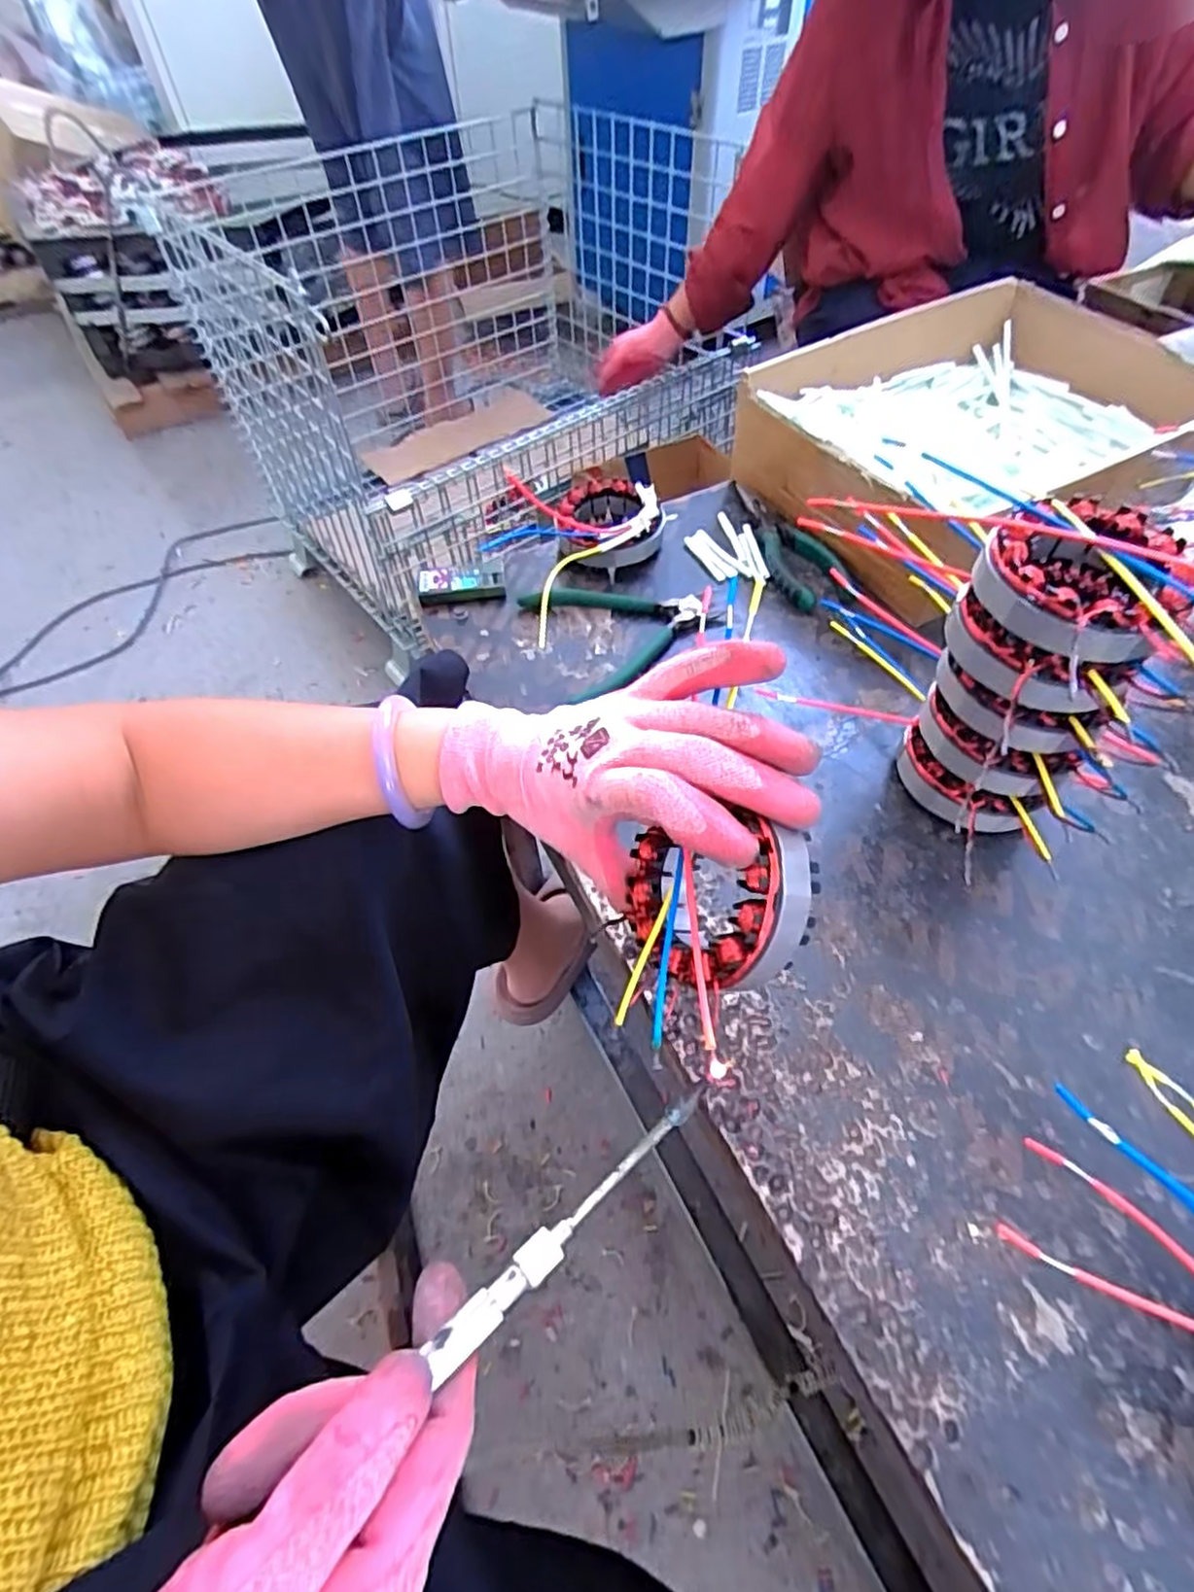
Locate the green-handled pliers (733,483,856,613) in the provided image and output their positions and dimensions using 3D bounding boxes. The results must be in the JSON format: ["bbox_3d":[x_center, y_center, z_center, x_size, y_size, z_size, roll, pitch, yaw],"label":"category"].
[{"bbox_3d":[0.158,-0.206,0.576,0.064,0.022,0.148,-15,55,-9],"label":"green-handled pliers"}]

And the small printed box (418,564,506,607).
[{"bbox_3d":[-0.107,-0.168,0.553,0.067,0.017,0.035,-6,54,-3],"label":"small printed box"}]

